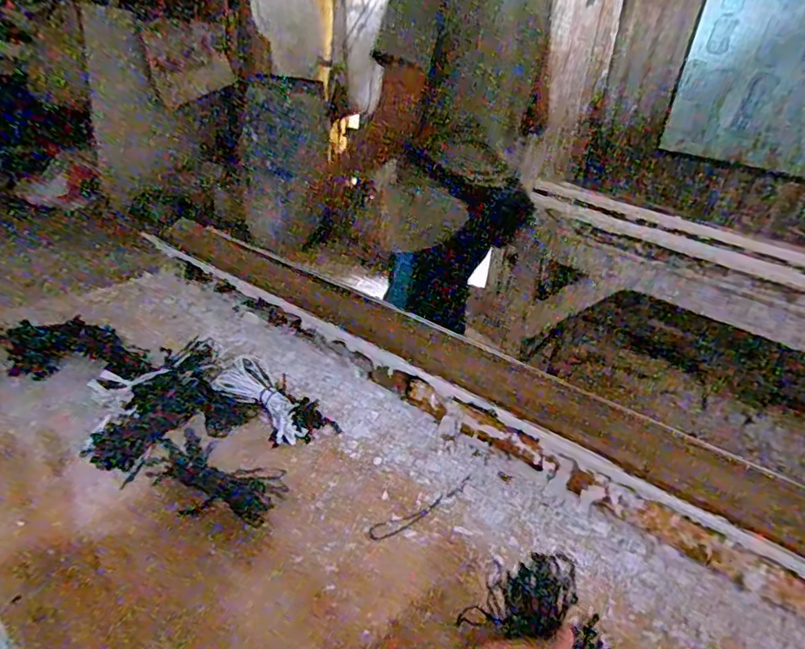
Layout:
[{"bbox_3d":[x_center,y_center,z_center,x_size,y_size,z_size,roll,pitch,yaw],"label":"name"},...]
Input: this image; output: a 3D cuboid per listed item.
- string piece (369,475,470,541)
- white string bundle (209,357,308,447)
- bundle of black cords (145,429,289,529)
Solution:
[{"bbox_3d":[0.025,0.191,0.558,0.140,0.004,0.020,-17,37,-34],"label":"string piece"},{"bbox_3d":[-0.164,0.095,0.643,0.127,0.050,0.060,23,34,26],"label":"white string bundle"},{"bbox_3d":[-0.190,0.155,0.541,0.137,0.025,0.070,13,31,11],"label":"bundle of black cords"}]

